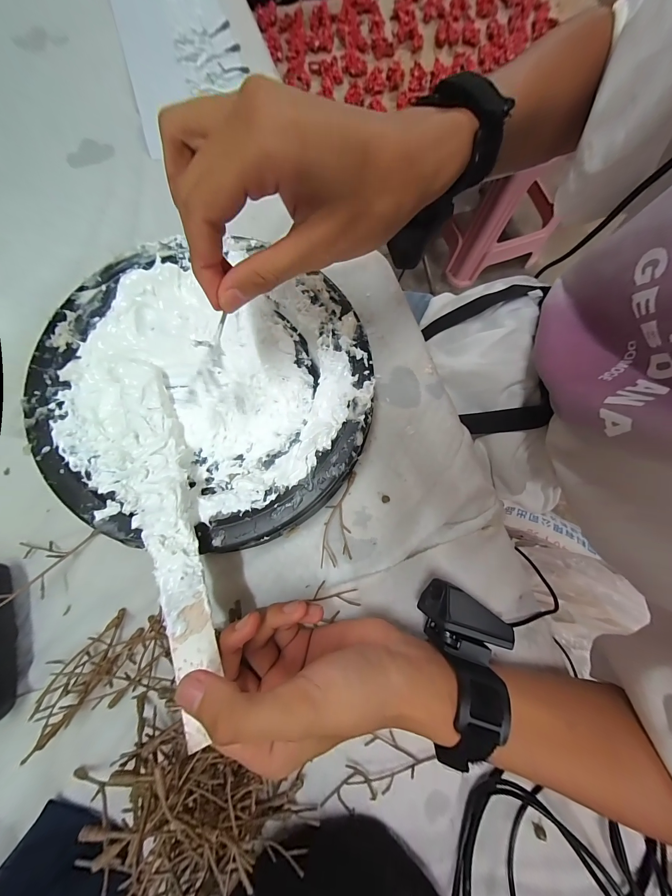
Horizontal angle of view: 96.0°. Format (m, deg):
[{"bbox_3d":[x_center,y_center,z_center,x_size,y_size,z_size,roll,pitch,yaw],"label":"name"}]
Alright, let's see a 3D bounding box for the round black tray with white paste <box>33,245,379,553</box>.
[{"bbox_3d":[-0.106,-0.052,0.265,0.268,0.049,0.260,0,76,-1],"label":"round black tray with white paste"}]

